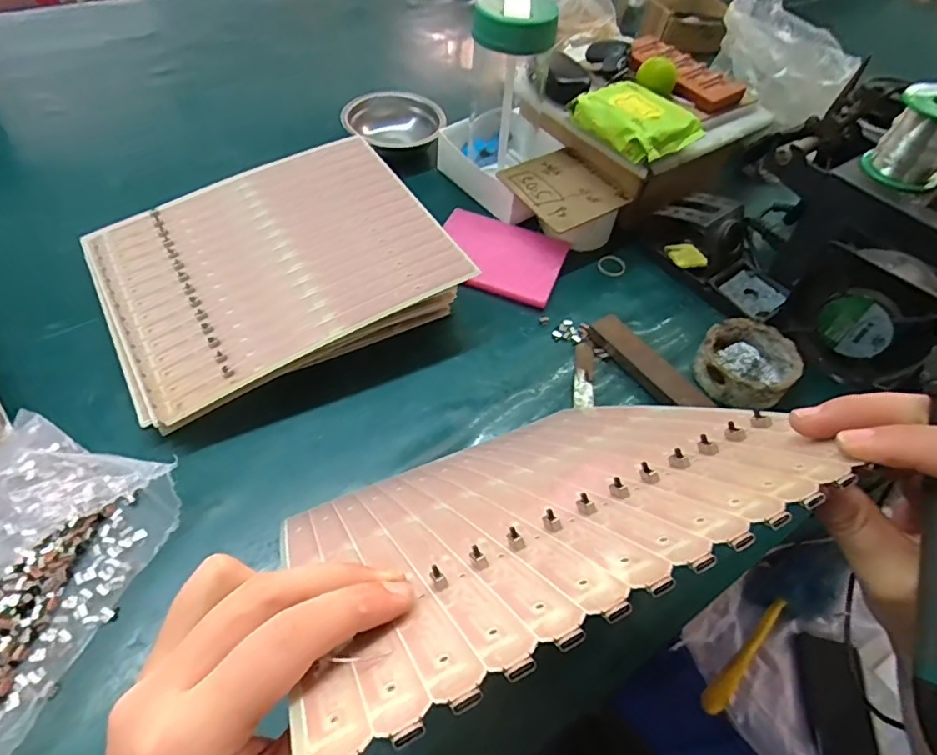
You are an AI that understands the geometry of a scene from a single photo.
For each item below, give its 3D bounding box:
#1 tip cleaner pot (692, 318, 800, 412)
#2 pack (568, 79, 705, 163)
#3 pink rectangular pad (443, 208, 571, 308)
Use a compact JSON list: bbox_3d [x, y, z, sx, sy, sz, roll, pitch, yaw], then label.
[{"bbox_3d":[0.258,-0.013,0.514,0.081,0.041,0.078,3,52,-4],"label":"tip cleaner pot"},{"bbox_3d":[0.179,-0.281,0.595,0.089,0.028,0.121,-32,62,-27],"label":"pack"},{"bbox_3d":[0.032,-0.134,0.601,0.137,0.014,0.111,18,53,8],"label":"pink rectangular pad"}]

